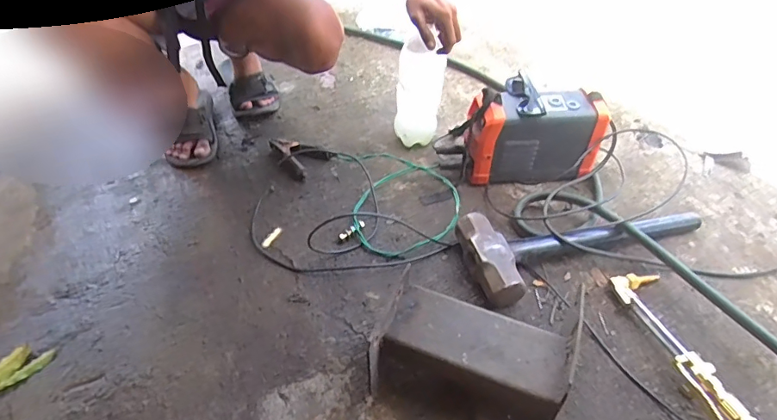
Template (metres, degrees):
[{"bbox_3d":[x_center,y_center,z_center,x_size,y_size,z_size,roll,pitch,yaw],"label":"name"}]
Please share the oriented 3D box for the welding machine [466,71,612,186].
[{"bbox_3d":[0.286,-0.151,0.966,0.252,0.177,0.118,2,46,3],"label":"welding machine"}]

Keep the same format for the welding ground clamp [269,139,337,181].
[{"bbox_3d":[-0.197,-0.112,1.028,0.139,0.034,0.095,14,47,15],"label":"welding ground clamp"}]

